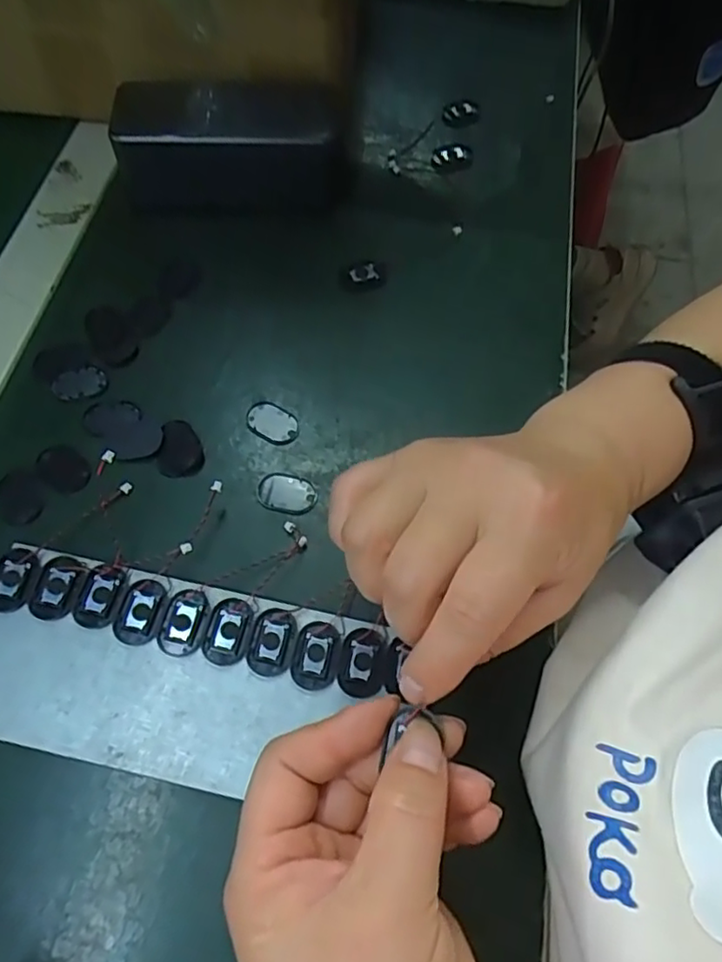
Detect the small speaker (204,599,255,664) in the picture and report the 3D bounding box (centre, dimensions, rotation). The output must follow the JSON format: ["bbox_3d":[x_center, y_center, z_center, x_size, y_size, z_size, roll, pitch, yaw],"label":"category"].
[{"bbox_3d":[-0.057,0.065,0.270,0.019,0.004,0.028,13,64,4],"label":"small speaker"}]

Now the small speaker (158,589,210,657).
[{"bbox_3d":[-0.077,0.061,0.271,0.019,0.004,0.028,14,64,4],"label":"small speaker"}]

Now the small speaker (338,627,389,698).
[{"bbox_3d":[0.001,0.077,0.265,0.020,0.004,0.027,11,64,2],"label":"small speaker"}]

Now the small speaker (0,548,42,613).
[{"bbox_3d":[-0.154,0.044,0.276,0.020,0.004,0.028,9,64,1],"label":"small speaker"}]

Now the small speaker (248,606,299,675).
[{"bbox_3d":[-0.038,0.069,0.269,0.018,0.004,0.028,15,64,4],"label":"small speaker"}]

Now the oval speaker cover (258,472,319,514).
[{"bbox_3d":[-0.036,0.006,0.305,0.029,0.004,0.021,14,64,4],"label":"oval speaker cover"}]

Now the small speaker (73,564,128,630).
[{"bbox_3d":[-0.115,0.050,0.274,0.019,0.004,0.028,11,64,3],"label":"small speaker"}]

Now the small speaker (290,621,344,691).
[{"bbox_3d":[-0.019,0.075,0.267,0.020,0.004,0.028,15,64,4],"label":"small speaker"}]

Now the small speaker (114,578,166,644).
[{"bbox_3d":[-0.097,0.057,0.272,0.018,0.004,0.028,14,64,4],"label":"small speaker"}]

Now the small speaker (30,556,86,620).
[{"bbox_3d":[-0.134,0.047,0.275,0.020,0.004,0.028,9,64,2],"label":"small speaker"}]

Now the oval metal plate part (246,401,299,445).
[{"bbox_3d":[-0.047,-0.030,0.324,0.030,0.004,0.021,30,66,12],"label":"oval metal plate part"}]

